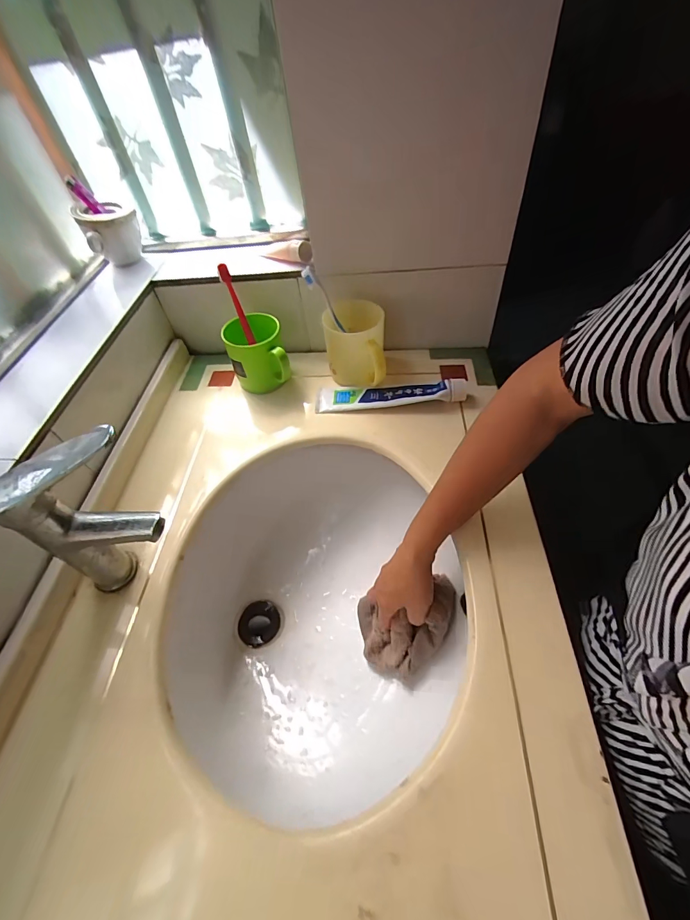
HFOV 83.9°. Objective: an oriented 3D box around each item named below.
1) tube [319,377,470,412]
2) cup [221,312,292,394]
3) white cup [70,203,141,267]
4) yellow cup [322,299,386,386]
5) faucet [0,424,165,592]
[{"bbox_3d":[0.070,-0.102,0.567,0.224,0.030,0.054,-3,52,3],"label":"tube"},{"bbox_3d":[-0.130,-0.158,0.588,0.086,0.094,0.096,-17,50,-2],"label":"cup"},{"bbox_3d":[-0.359,-0.353,0.598,0.082,0.083,0.072,-29,51,-12],"label":"white cup"},{"bbox_3d":[0.017,-0.169,0.575,0.087,0.099,0.099,-4,51,8],"label":"yellow cup"},{"bbox_3d":[-0.220,0.065,0.360,0.109,0.179,0.058,-24,51,-8],"label":"faucet"}]

